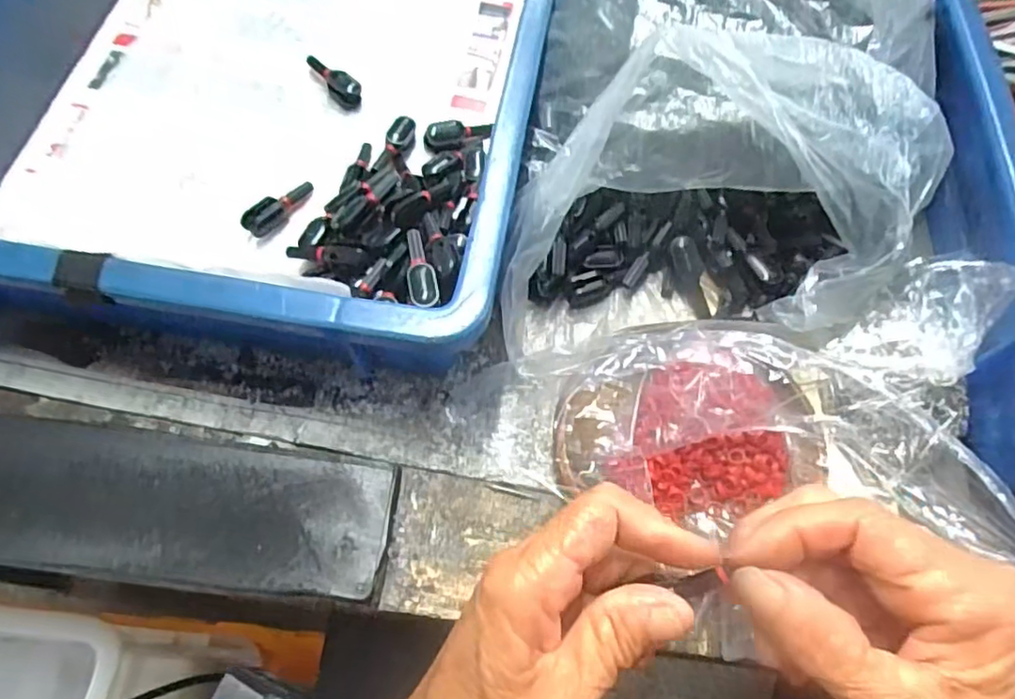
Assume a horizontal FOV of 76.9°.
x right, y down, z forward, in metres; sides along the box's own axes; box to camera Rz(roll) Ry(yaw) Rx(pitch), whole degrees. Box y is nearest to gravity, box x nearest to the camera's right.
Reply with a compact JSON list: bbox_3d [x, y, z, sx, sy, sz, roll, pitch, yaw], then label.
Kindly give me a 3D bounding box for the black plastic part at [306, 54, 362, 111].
[{"bbox_3d":[-0.100,-0.157,0.374,0.016,0.012,0.040,-33,69,-16],"label":"black plastic part"}]

